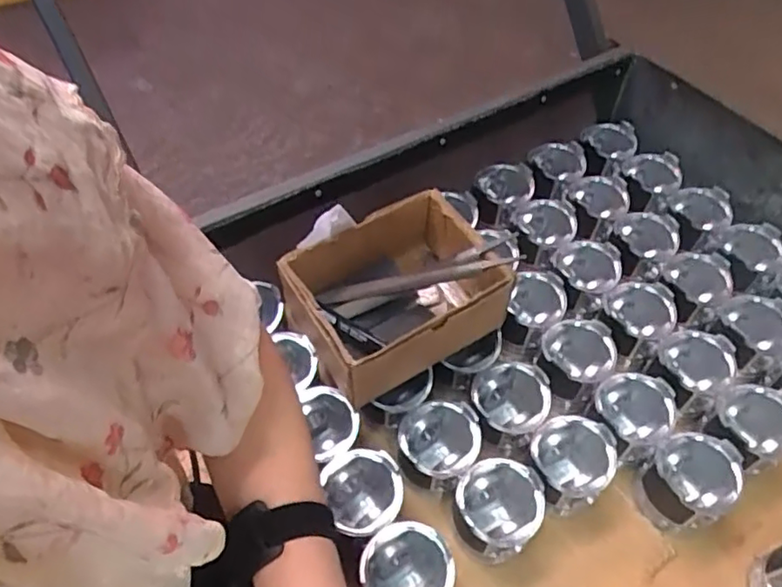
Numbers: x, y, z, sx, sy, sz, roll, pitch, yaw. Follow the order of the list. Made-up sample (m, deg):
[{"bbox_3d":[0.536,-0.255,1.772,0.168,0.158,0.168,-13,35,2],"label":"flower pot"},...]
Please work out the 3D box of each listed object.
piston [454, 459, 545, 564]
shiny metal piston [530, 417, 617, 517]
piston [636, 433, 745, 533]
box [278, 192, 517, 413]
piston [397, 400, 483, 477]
[{"bbox_3d":[0.106,0.221,0.614,0.080,0.074,0.083,14,54,11],"label":"piston"},{"bbox_3d":[0.186,0.180,0.639,0.080,0.079,0.081,24,56,18],"label":"shiny metal piston"},{"bbox_3d":[0.308,0.198,0.634,0.079,0.088,0.078,0,52,0],"label":"piston"},{"bbox_3d":[0.003,0.002,0.655,0.199,0.097,0.157,-26,56,-18],"label":"box"},{"bbox_3d":[0.051,0.165,0.650,0.081,0.070,0.078,0,52,0],"label":"piston"}]

